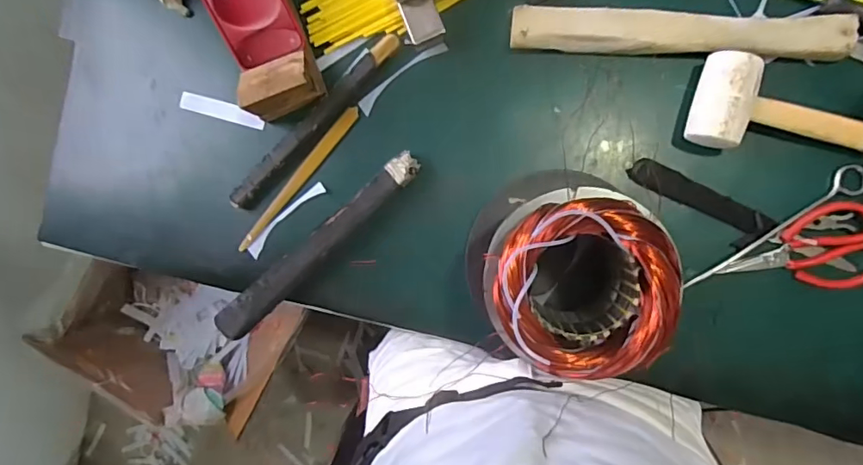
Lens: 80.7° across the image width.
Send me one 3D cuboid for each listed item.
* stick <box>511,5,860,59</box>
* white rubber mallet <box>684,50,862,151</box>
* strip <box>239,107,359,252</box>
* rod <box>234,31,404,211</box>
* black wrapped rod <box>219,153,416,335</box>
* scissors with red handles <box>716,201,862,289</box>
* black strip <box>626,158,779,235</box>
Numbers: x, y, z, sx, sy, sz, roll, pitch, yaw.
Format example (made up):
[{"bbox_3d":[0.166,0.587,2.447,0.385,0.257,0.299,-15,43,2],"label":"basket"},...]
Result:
[{"bbox_3d":[0.253,-0.208,0.532,0.329,0.025,0.040,5,91,7],"label":"stick"},{"bbox_3d":[0.407,-0.096,0.499,0.289,0.046,0.093,18,92,6],"label":"white rubber mallet"},{"bbox_3d":[-0.158,-0.063,0.600,0.021,0.006,0.211,40,95,-14],"label":"strip"},{"bbox_3d":[-0.136,-0.125,0.588,0.264,0.022,0.030,-44,85,5],"label":"rod"},{"bbox_3d":[-0.130,0.015,0.581,0.291,0.033,0.034,-42,86,5],"label":"black wrapped rod"},{"bbox_3d":[0.383,0.015,0.521,0.146,0.018,0.083,-5,90,7],"label":"scissors with red handles"},{"bbox_3d":[0.287,-0.037,0.538,0.152,0.010,0.028,26,93,6],"label":"black strip"}]

